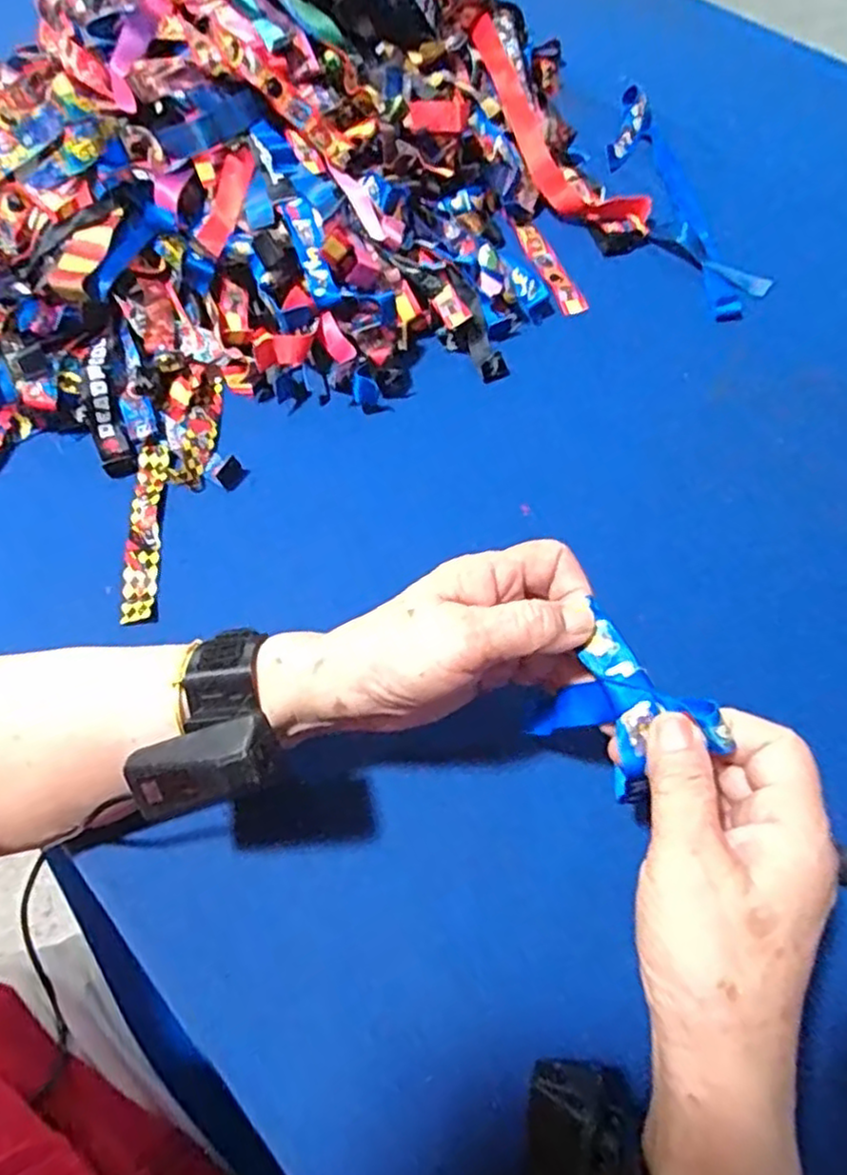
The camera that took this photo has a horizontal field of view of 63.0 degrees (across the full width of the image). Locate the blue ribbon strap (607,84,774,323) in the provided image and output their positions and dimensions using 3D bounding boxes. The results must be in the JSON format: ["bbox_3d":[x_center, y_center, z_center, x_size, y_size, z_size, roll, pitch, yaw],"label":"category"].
[{"bbox_3d":[0.217,-0.340,0.602,0.072,0.015,0.286,-14,64,-7],"label":"blue ribbon strap"}]

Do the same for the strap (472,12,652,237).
[{"bbox_3d":[0.108,-0.400,0.608,0.057,0.022,0.253,-28,78,-13],"label":"strap"}]

